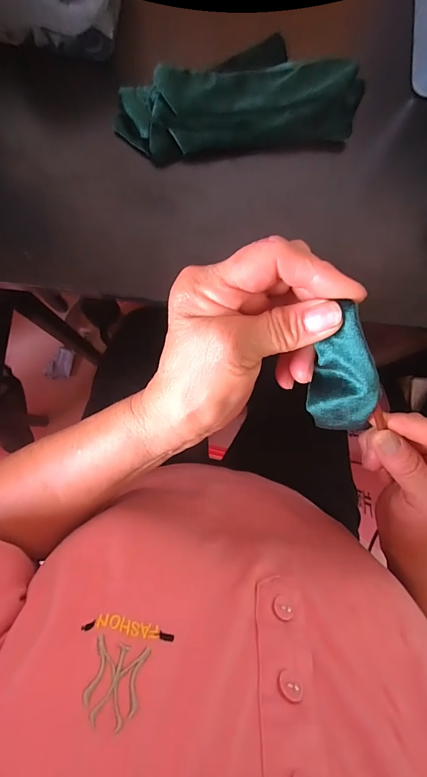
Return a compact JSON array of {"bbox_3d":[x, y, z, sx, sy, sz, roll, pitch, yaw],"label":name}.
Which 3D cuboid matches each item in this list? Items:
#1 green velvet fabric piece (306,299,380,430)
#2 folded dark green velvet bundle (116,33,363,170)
[{"bbox_3d":[0.080,-0.006,0.212,0.040,0.113,0.014,5,53,16],"label":"green velvet fabric piece"},{"bbox_3d":[0.021,-0.270,0.317,0.213,0.030,0.105,-8,83,-3],"label":"folded dark green velvet bundle"}]

